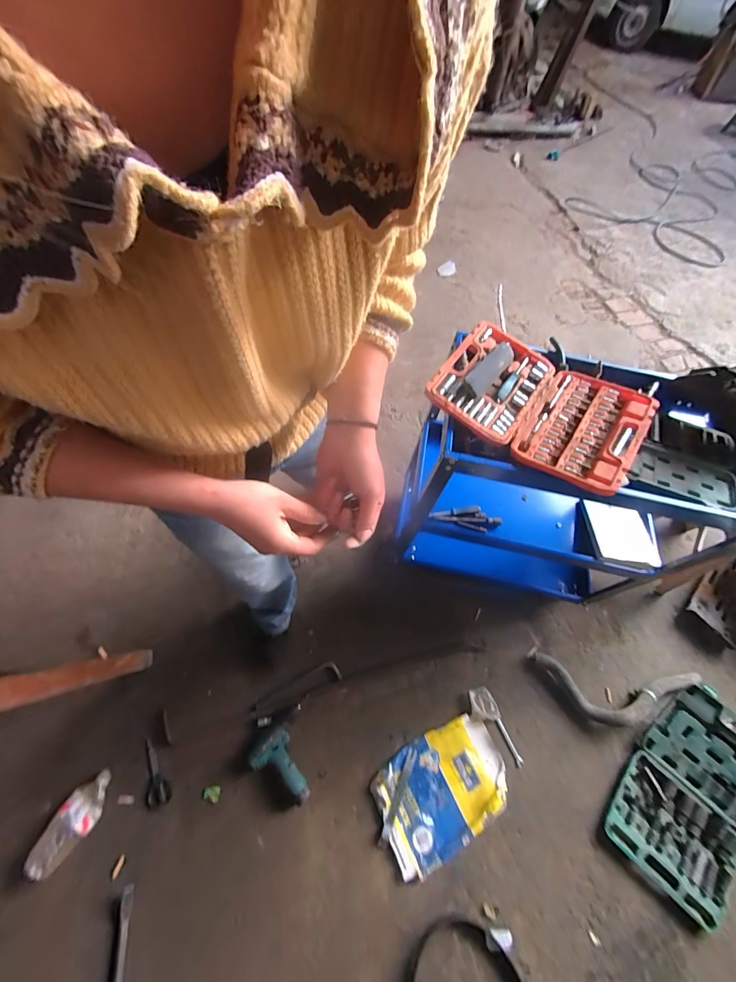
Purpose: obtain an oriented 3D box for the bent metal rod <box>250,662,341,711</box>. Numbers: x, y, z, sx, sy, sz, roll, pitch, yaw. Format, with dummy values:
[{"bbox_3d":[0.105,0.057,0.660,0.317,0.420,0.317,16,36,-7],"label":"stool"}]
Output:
[{"bbox_3d":[-0.211,0.570,1.131,0.264,0.014,0.058,-18,64,-12],"label":"bent metal rod"}]

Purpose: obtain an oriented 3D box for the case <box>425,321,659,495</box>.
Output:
[{"bbox_3d":[0.337,-0.181,0.764,0.395,0.062,0.261,35,66,15],"label":"case"}]

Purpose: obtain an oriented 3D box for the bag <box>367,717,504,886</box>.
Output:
[{"bbox_3d":[0.200,0.795,1.038,0.358,0.026,0.244,-27,66,-16],"label":"bag"}]

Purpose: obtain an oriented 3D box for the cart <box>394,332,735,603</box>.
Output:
[{"bbox_3d":[0.465,0.000,1.093,0.694,0.753,0.400,12,62,4],"label":"cart"}]

